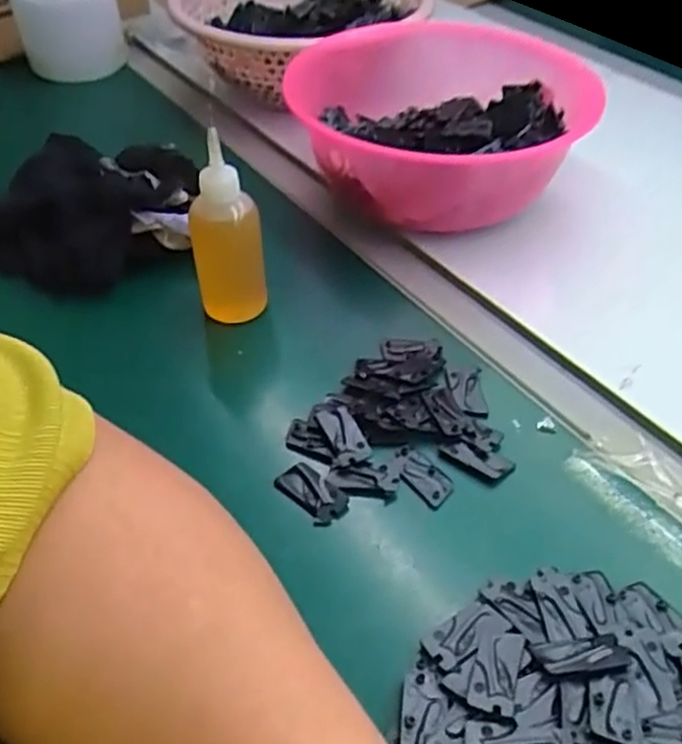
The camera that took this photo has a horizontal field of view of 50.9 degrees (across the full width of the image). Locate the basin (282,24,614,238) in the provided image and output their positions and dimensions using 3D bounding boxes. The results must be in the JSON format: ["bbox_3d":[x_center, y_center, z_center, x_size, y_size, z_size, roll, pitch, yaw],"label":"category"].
[{"bbox_3d":[0.065,-0.157,0.474,0.167,0.092,0.202,-11,47,-9],"label":"basin"}]

